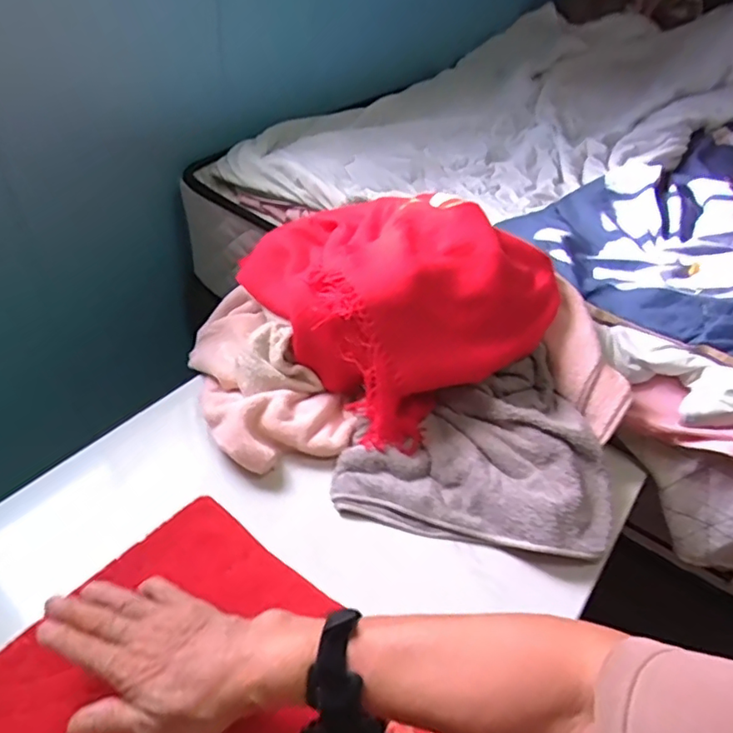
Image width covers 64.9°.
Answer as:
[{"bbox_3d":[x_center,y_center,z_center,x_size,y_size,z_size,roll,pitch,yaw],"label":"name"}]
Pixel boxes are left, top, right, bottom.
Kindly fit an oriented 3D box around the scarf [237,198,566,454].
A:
[{"bbox_3d":[0.034,-0.081,0.675,0.305,0.191,0.240,37,50,29],"label":"scarf"}]

